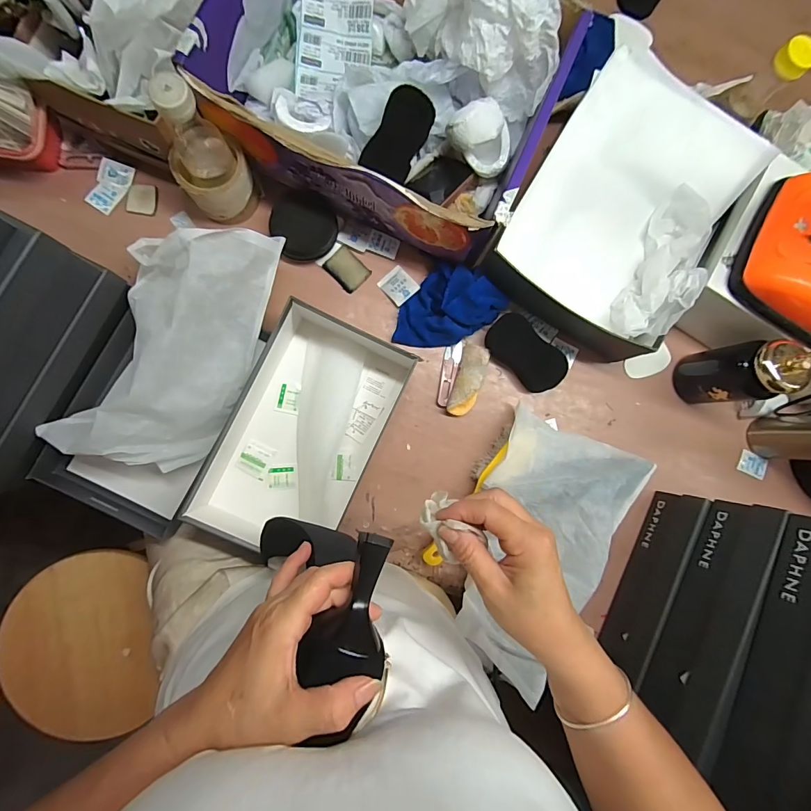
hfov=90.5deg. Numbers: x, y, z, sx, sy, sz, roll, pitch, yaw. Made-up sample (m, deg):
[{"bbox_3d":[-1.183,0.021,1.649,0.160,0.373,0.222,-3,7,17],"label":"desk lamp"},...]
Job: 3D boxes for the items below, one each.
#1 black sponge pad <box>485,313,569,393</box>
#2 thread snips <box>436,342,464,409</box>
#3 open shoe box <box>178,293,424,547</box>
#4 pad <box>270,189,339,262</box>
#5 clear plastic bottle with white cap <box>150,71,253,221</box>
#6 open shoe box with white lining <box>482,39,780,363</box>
[{"bbox_3d":[0.177,-0.078,0.594,0.126,0.032,0.064,41,84,-2],"label":"black sponge pad"},{"bbox_3d":[0.065,-0.047,0.596,0.025,0.010,0.099,12,86,-5],"label":"thread snips"},{"bbox_3d":[-0.143,0.040,0.535,0.186,0.080,0.316,28,85,-3],"label":"open shoe box"},{"bbox_3d":[-0.143,-0.253,0.569,0.089,0.006,0.089,-4,109,-12],"label":"pad"},{"bbox_3d":[-0.248,-0.304,0.487,0.084,0.171,0.079,-34,91,-6],"label":"clear plastic bottle with white cap"},{"bbox_3d":[0.292,-0.262,0.567,0.258,0.125,0.315,32,85,-3],"label":"open shoe box with white lining"}]

